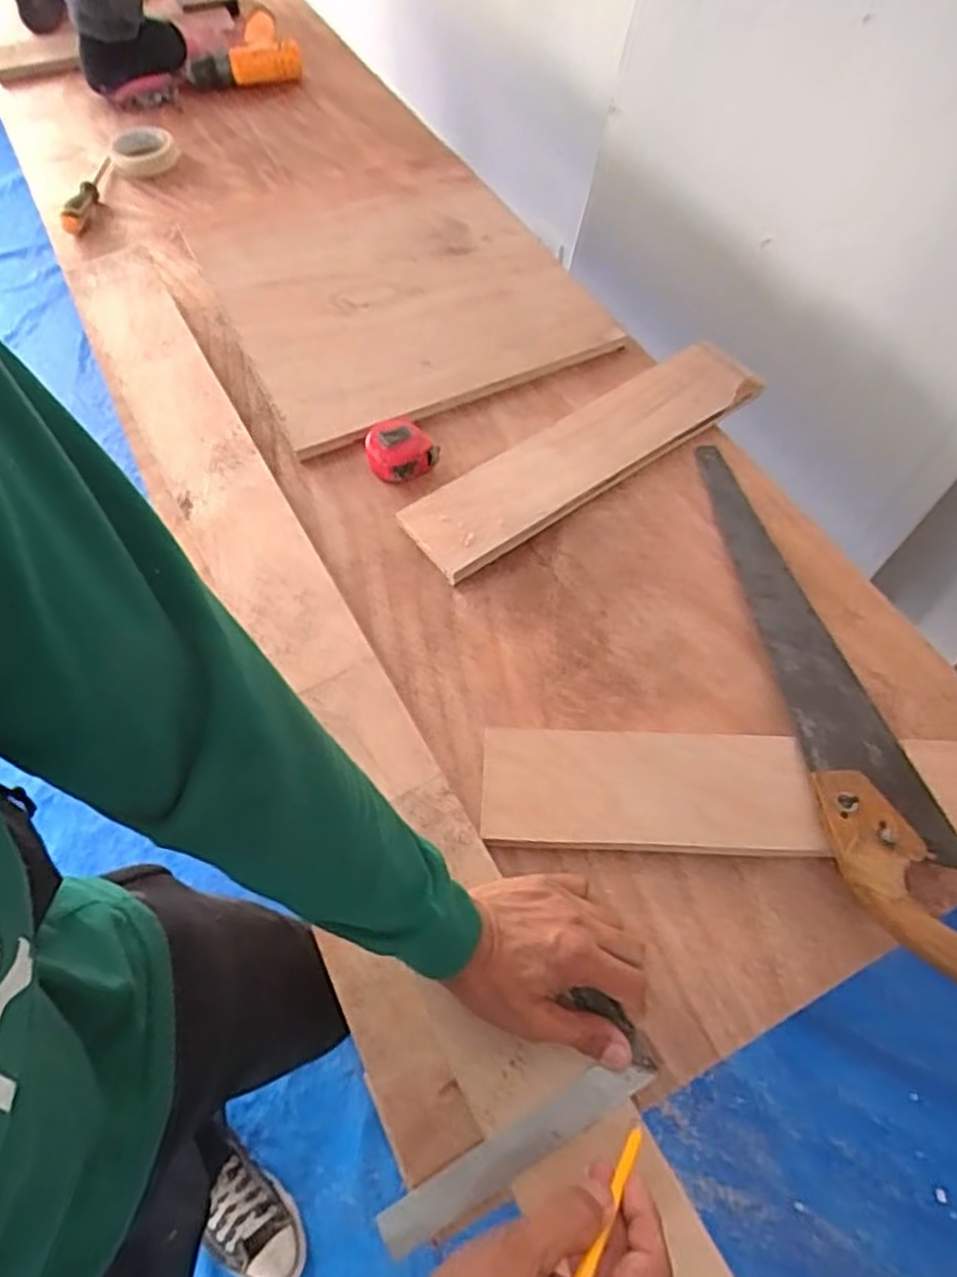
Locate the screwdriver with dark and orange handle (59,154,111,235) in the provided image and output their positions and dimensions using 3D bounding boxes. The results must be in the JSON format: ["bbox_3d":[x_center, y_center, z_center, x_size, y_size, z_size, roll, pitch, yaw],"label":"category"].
[{"bbox_3d":[-0.560,-0.631,1.075,0.026,0.025,0.179,0,57,2],"label":"screwdriver with dark and orange handle"}]

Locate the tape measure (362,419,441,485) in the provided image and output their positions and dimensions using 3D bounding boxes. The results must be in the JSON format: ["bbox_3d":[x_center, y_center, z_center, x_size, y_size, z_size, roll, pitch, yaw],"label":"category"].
[{"bbox_3d":[-0.086,-0.200,0.795,0.073,0.042,0.063,29,63,17],"label":"tape measure"}]

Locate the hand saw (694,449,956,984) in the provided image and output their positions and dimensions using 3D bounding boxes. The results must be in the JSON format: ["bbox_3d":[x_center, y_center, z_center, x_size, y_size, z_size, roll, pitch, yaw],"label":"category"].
[{"bbox_3d":[0.305,0.024,0.658,0.094,0.036,0.532,-4,58,-2],"label":"hand saw"}]

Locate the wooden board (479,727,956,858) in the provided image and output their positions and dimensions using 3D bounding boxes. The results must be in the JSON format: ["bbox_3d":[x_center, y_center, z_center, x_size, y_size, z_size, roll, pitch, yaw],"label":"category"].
[{"bbox_3d":[0.221,0.124,0.609,0.431,0.019,0.097,2,57,3],"label":"wooden board"}]

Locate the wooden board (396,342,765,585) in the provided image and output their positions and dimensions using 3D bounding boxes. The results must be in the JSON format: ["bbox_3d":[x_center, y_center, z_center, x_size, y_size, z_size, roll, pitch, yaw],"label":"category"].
[{"bbox_3d":[0.111,-0.204,0.801,0.415,0.017,0.110,-32,65,-14],"label":"wooden board"}]

